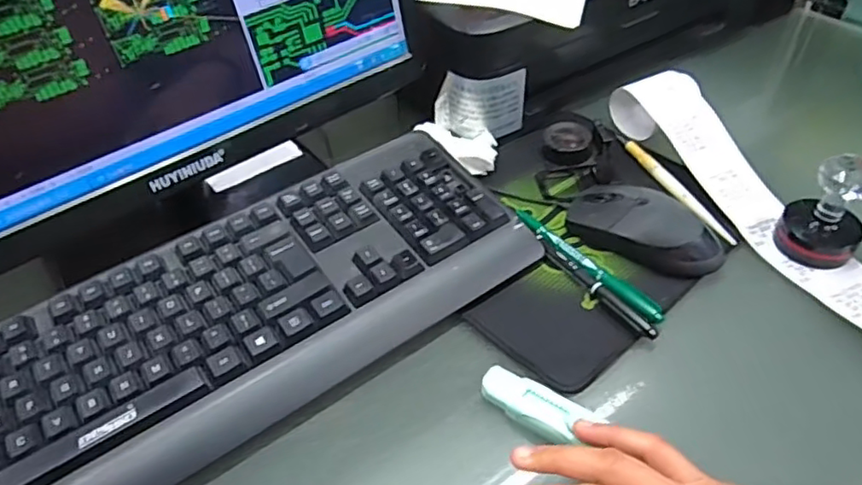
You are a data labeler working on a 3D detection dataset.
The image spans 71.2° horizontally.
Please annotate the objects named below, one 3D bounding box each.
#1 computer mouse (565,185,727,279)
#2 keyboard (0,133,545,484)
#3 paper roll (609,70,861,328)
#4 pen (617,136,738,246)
[{"bbox_3d":[0.156,-0.012,0.449,0.055,0.032,0.112,-36,54,-28],"label":"computer mouse"},{"bbox_3d":[-0.132,0.054,0.401,0.422,0.042,0.152,-30,51,-23],"label":"keyboard"},{"bbox_3d":[0.262,-0.032,0.457,0.067,0.043,0.333,-19,47,-14],"label":"paper roll"},{"bbox_3d":[0.200,-0.049,0.502,0.011,0.006,0.147,-17,47,-13],"label":"pen"}]

